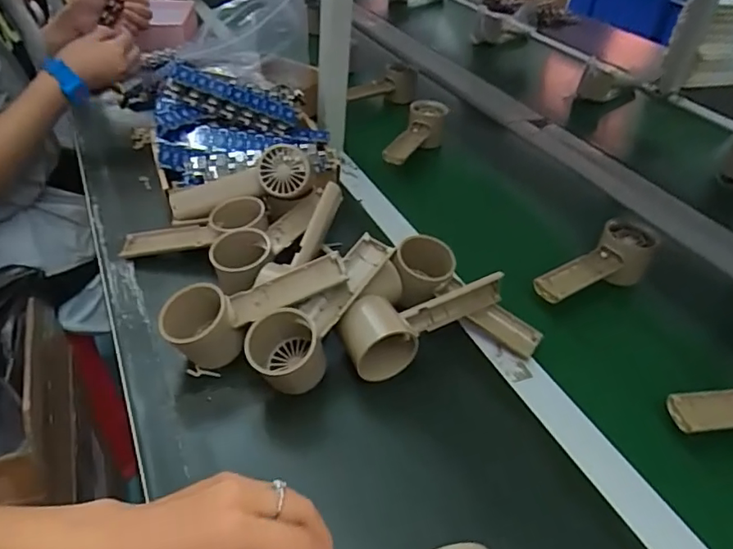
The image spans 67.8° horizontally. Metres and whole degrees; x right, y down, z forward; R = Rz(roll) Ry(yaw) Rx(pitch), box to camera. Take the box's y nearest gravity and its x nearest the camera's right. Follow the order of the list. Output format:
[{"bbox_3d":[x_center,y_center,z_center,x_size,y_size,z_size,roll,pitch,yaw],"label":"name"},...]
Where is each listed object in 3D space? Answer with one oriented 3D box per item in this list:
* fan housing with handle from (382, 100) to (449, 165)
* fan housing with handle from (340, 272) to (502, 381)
[{"bbox_3d":[0.076,-0.201,0.809,0.056,0.054,0.177,14,41,13],"label":"fan housing with handle"},{"bbox_3d":[0.049,0.043,0.499,0.155,0.067,0.051,-20,45,-25],"label":"fan housing with handle"}]

